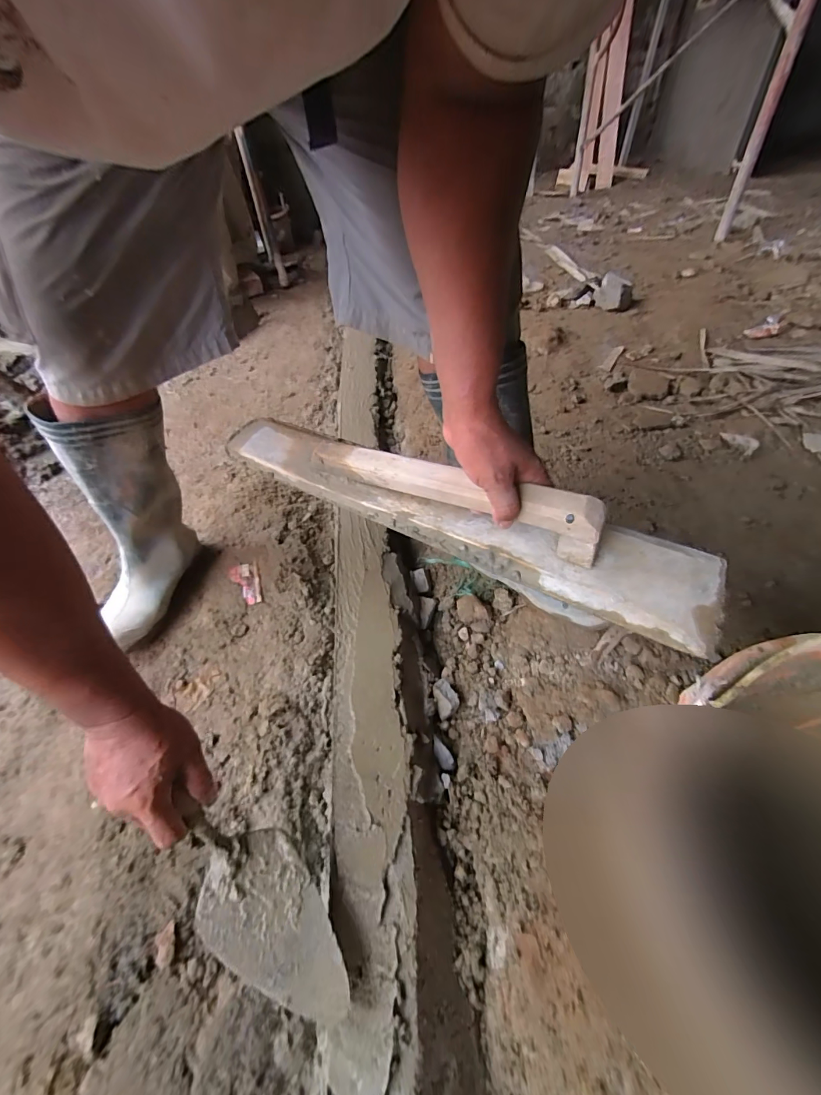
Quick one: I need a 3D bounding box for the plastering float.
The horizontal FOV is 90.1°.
[{"bbox_3d":[0.036,-0.063,0.443,0.561,0.078,0.104,22,54,17],"label":"plastering float"}]

